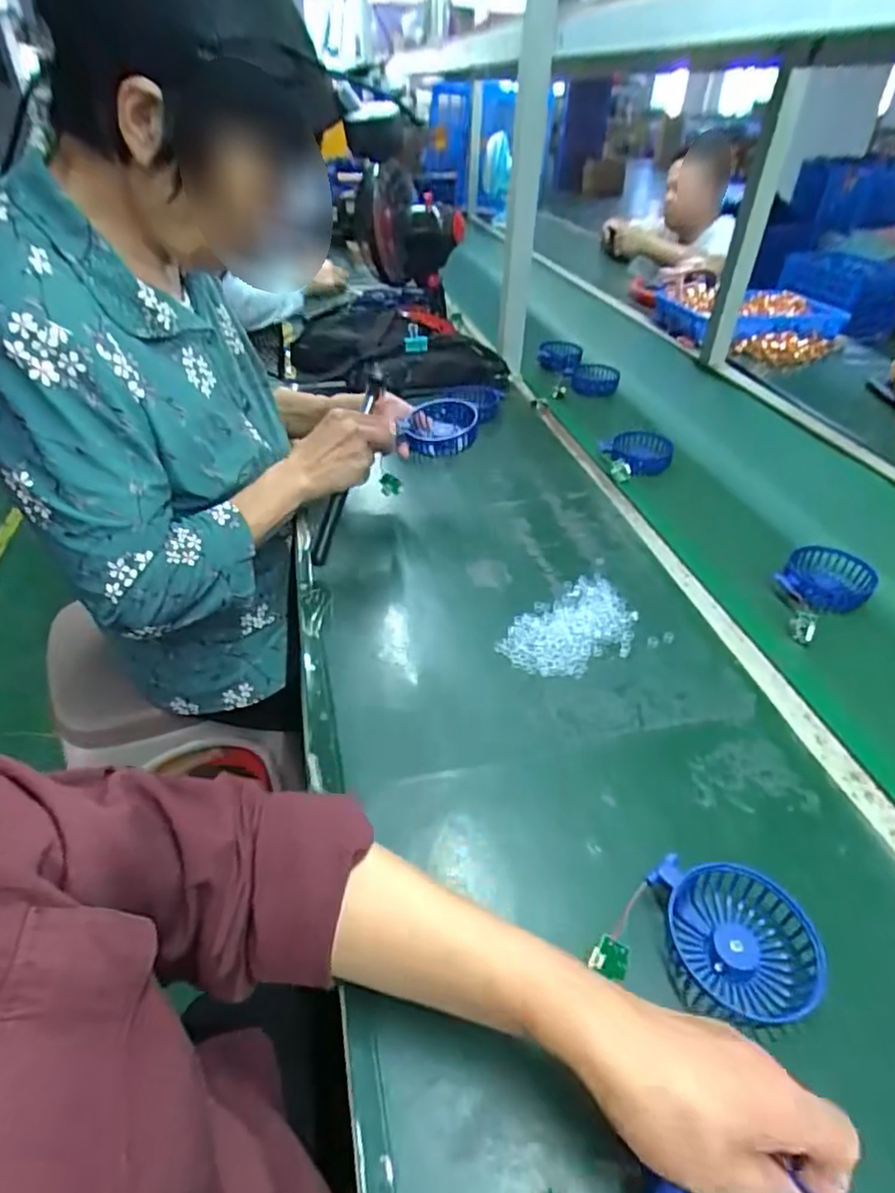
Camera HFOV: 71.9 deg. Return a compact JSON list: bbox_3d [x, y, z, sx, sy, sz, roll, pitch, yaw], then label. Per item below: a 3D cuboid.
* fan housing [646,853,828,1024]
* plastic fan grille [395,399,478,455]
[{"bbox_3d":[0.184,0.221,0.399,0.095,0.032,0.081,9,40,9],"label":"fan housing"},{"bbox_3d":[-0.009,-0.212,0.770,0.090,0.042,0.081,2,39,0],"label":"plastic fan grille"}]

